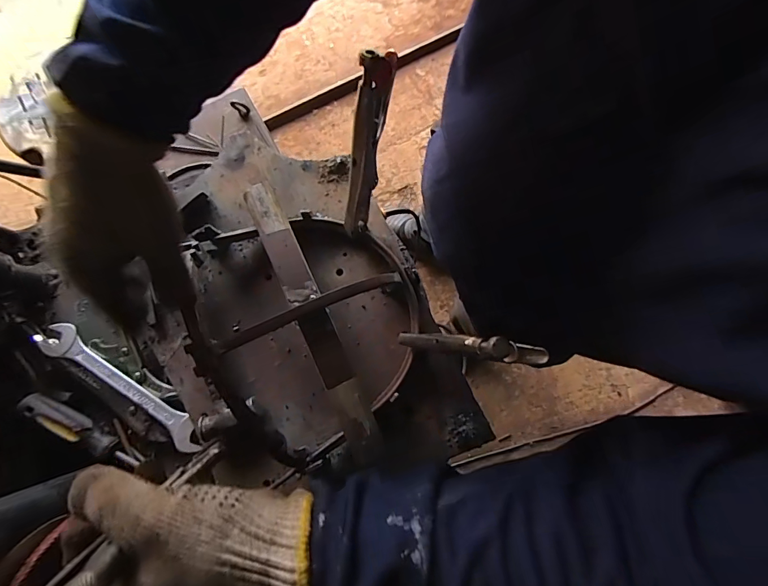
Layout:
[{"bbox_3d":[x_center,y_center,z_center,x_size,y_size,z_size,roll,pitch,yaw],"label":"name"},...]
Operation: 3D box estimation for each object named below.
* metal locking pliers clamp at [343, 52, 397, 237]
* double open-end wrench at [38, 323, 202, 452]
[{"bbox_3d":[-0.015,-0.116,0.352,0.017,0.180,0.038,22,54,5],"label":"metal locking pliers clamp"},{"bbox_3d":[-0.281,0.100,0.439,0.209,0.008,0.035,32,82,7],"label":"double open-end wrench"}]

